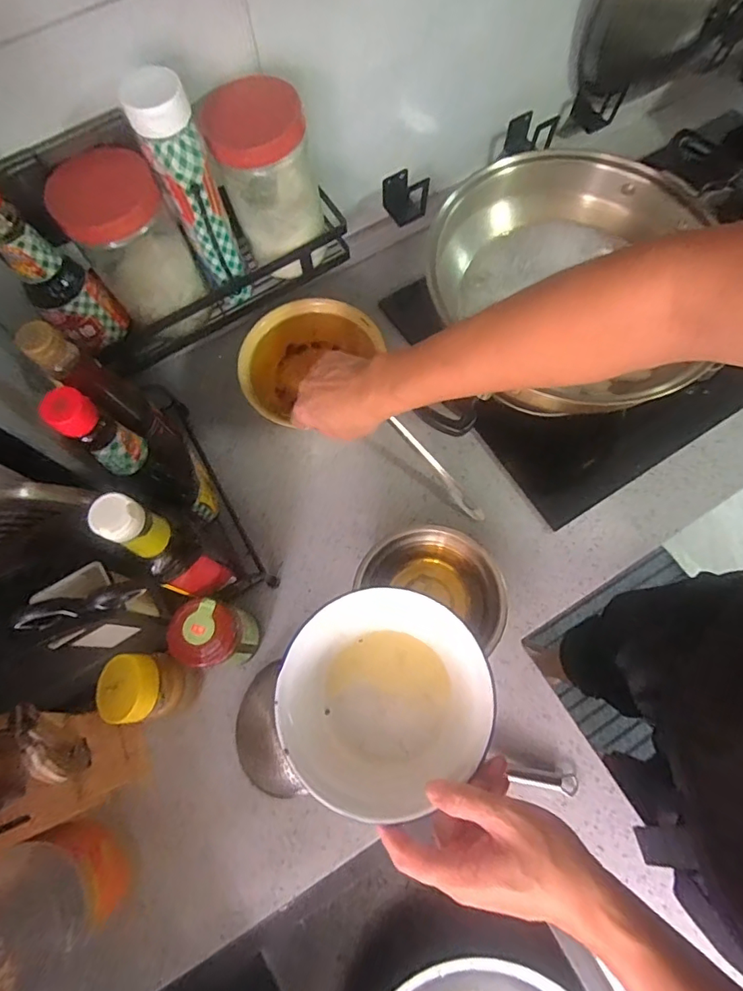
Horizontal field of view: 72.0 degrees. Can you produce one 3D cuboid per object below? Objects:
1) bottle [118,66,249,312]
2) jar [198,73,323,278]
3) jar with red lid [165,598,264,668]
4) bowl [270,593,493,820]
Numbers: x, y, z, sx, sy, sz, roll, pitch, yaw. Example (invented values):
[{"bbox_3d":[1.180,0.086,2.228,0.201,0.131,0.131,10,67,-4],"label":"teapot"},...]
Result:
[{"bbox_3d":[-0.173,-0.292,0.517,0.053,0.216,0.053,-24,72,-6],"label":"bottle"},{"bbox_3d":[-0.107,-0.339,0.549,0.099,0.172,0.103,-1,72,2],"label":"jar"},{"bbox_3d":[-0.160,0.150,0.551,0.059,0.142,0.063,-1,72,2],"label":"jar with red lid"},{"bbox_3d":[0.010,0.170,0.443,0.171,0.069,0.165,-1,72,2],"label":"bowl"}]

